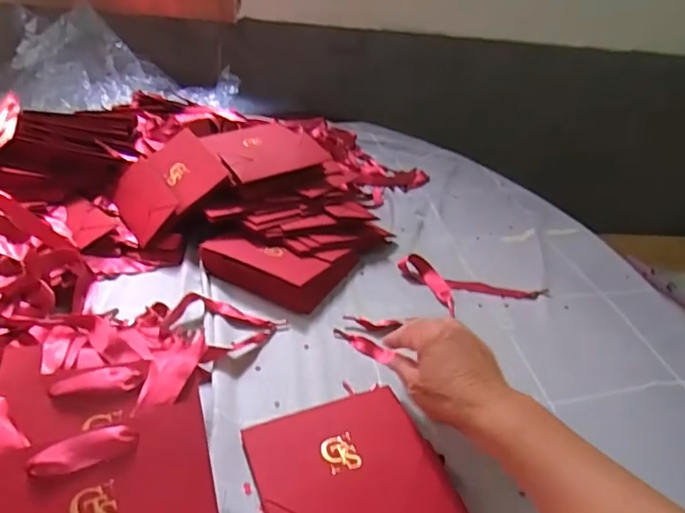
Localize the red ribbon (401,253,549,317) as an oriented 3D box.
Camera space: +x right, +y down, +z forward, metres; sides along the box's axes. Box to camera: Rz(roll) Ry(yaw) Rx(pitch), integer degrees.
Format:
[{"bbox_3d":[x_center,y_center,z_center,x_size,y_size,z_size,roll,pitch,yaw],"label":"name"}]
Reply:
[{"bbox_3d":[0.164,0.026,0.684,0.153,0.023,0.101,-10,35,-25],"label":"red ribbon"}]

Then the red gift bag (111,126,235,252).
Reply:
[{"bbox_3d":[-0.232,-0.096,0.716,0.141,0.020,0.155,-41,47,-8],"label":"red gift bag"}]

